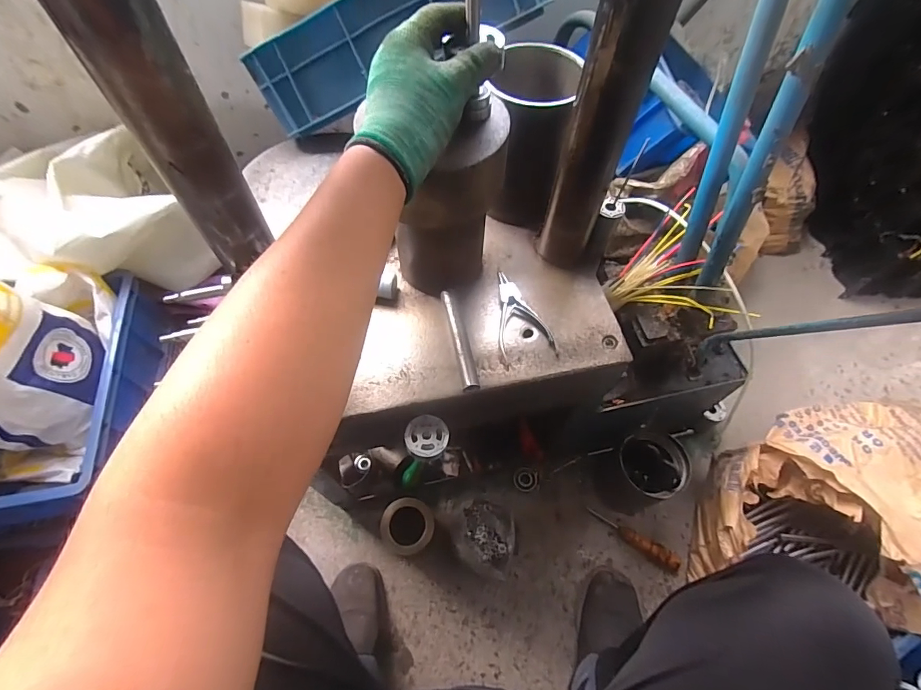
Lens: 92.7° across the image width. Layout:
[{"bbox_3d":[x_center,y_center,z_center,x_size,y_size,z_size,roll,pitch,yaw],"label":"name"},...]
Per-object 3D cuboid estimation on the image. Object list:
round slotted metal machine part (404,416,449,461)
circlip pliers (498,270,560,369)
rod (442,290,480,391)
[{"bbox_3d":[-0.041,0.111,0.532,0.052,0.011,0.055,-6,61,-4],"label":"round slotted metal machine part"},{"bbox_3d":[0.068,-0.036,0.564,0.068,0.017,0.130,-16,62,-10],"label":"circlip pliers"},{"bbox_3d":[-0.001,-0.005,0.541,0.019,0.022,0.136,-10,61,-7],"label":"rod"}]

